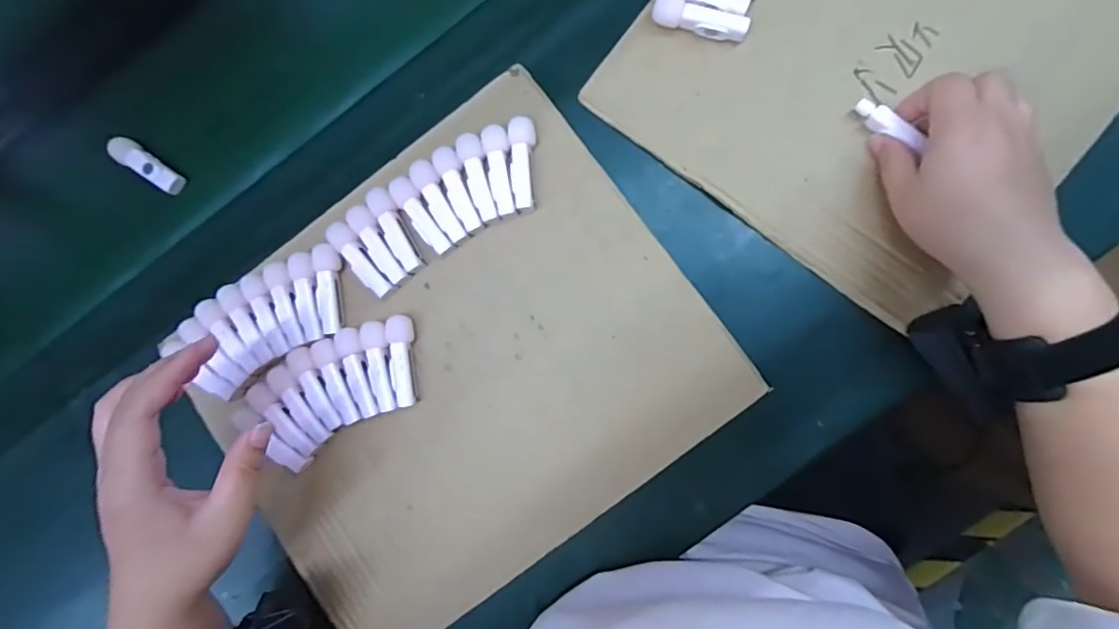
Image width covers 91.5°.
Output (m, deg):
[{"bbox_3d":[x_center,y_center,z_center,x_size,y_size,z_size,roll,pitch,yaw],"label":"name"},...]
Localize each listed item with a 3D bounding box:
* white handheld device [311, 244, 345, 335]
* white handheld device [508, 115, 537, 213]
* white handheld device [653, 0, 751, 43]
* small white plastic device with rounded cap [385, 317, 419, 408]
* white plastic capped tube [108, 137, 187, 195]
[{"bbox_3d":[-0.166,-0.018,0.395,0.018,0.011,0.063,-3,87,7],"label":"white handheld device"},{"bbox_3d":[-0.026,-0.107,0.391,0.018,0.013,0.066,1,87,7],"label":"white handheld device"},{"bbox_3d":[0.098,-0.205,0.380,0.065,0.016,0.017,15,89,7],"label":"white handheld device"},{"bbox_3d":[-0.112,0.033,0.393,0.016,0.019,0.064,-7,86,6],"label":"small white plastic device with rounded cap"},{"bbox_3d":[-0.330,-0.120,0.433,0.067,0.023,0.016,35,91,7],"label":"white plastic capped tube"}]

